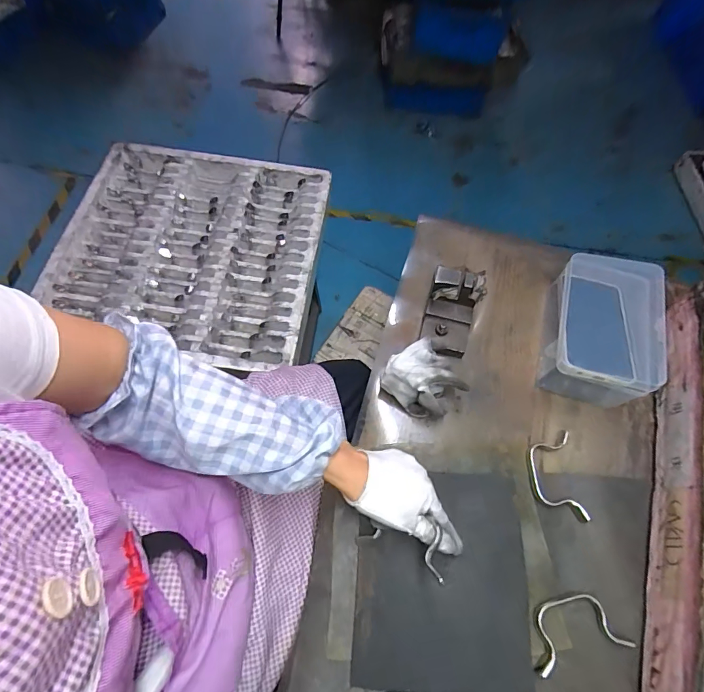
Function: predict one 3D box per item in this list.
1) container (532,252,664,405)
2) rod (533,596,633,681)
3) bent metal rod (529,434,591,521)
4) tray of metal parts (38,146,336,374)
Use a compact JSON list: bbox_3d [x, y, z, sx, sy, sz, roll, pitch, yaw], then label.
[{"bbox_3d":[0.322,-0.022,0.525,0.114,0.089,0.180,19,66,6],"label":"container"},{"bbox_3d":[0.226,0.290,0.411,0.102,0.014,0.055,-14,66,-9],"label":"rod"},{"bbox_3d":[0.238,0.151,0.471,0.053,0.014,0.098,2,65,-2],"label":"bent metal rod"},{"bbox_3d":[-0.354,-0.226,0.899,0.552,0.044,0.522,9,65,2],"label":"tray of metal parts"}]

